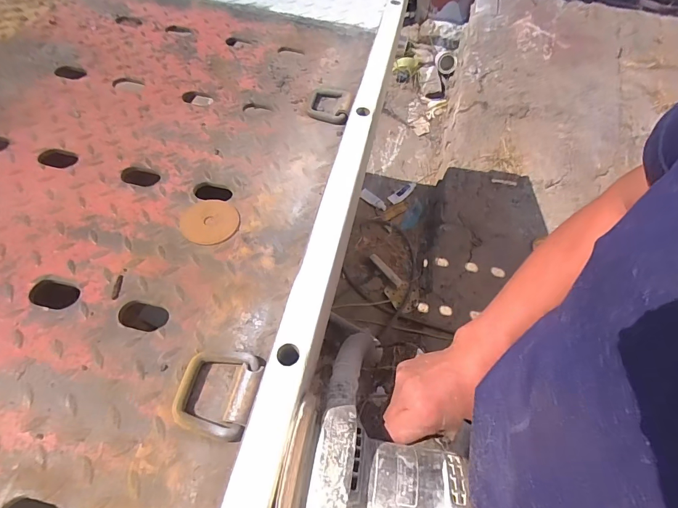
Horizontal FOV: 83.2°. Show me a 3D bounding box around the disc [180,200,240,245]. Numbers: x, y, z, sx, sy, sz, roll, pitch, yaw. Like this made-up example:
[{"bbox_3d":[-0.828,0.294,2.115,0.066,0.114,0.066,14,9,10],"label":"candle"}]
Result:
[{"bbox_3d":[-0.175,-0.045,0.519,0.075,0.004,0.074,-6,56,-9],"label":"disc"}]

